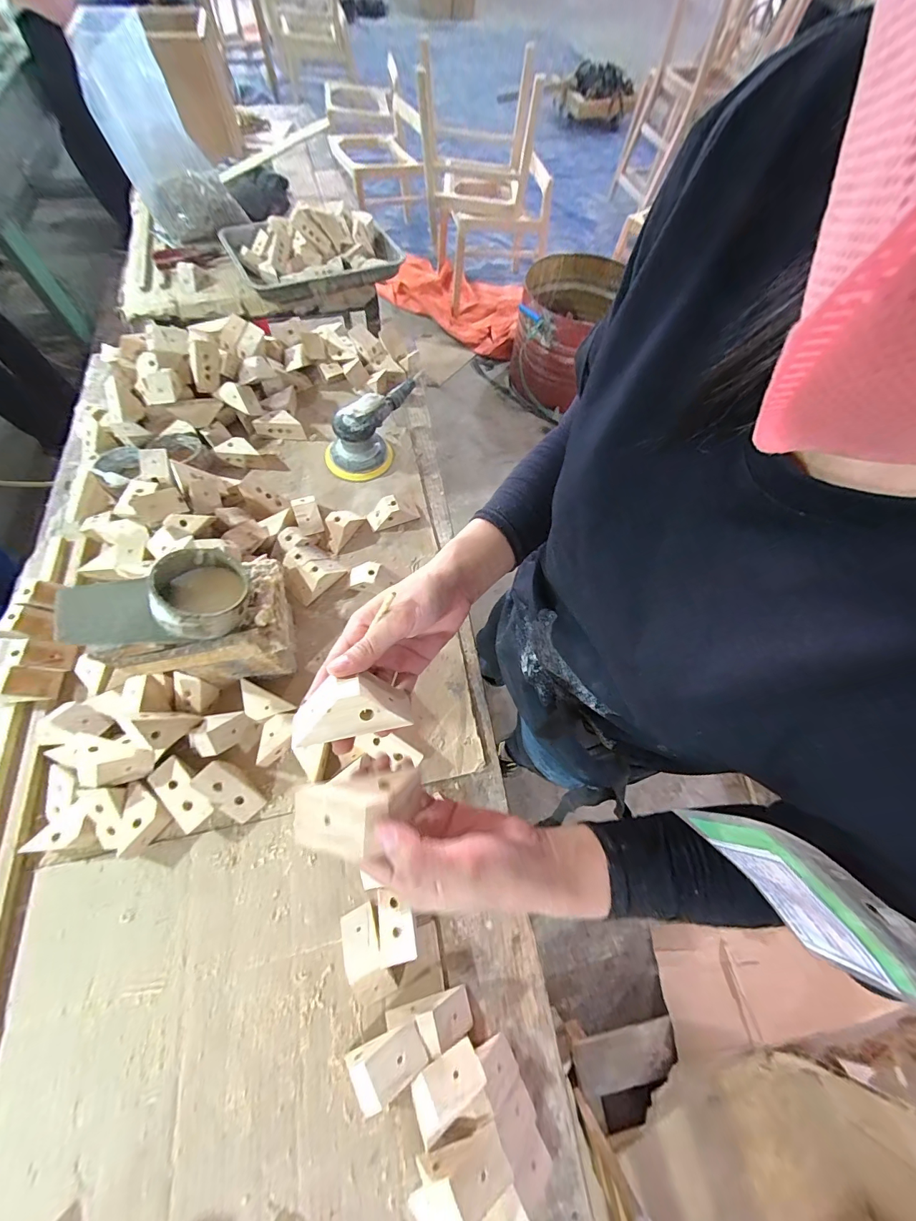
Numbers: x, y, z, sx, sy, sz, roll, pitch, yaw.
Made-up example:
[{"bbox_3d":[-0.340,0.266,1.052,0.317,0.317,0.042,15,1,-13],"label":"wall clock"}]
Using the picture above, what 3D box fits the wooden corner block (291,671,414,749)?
[{"bbox_3d":[-0.076,0.067,0.282,0.079,0.036,0.040,-11,66,-7],"label":"wooden corner block"}]

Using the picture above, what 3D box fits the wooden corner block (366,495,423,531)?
[{"bbox_3d":[-0.110,-0.163,0.663,0.078,0.036,0.036,-20,68,-13],"label":"wooden corner block"}]

